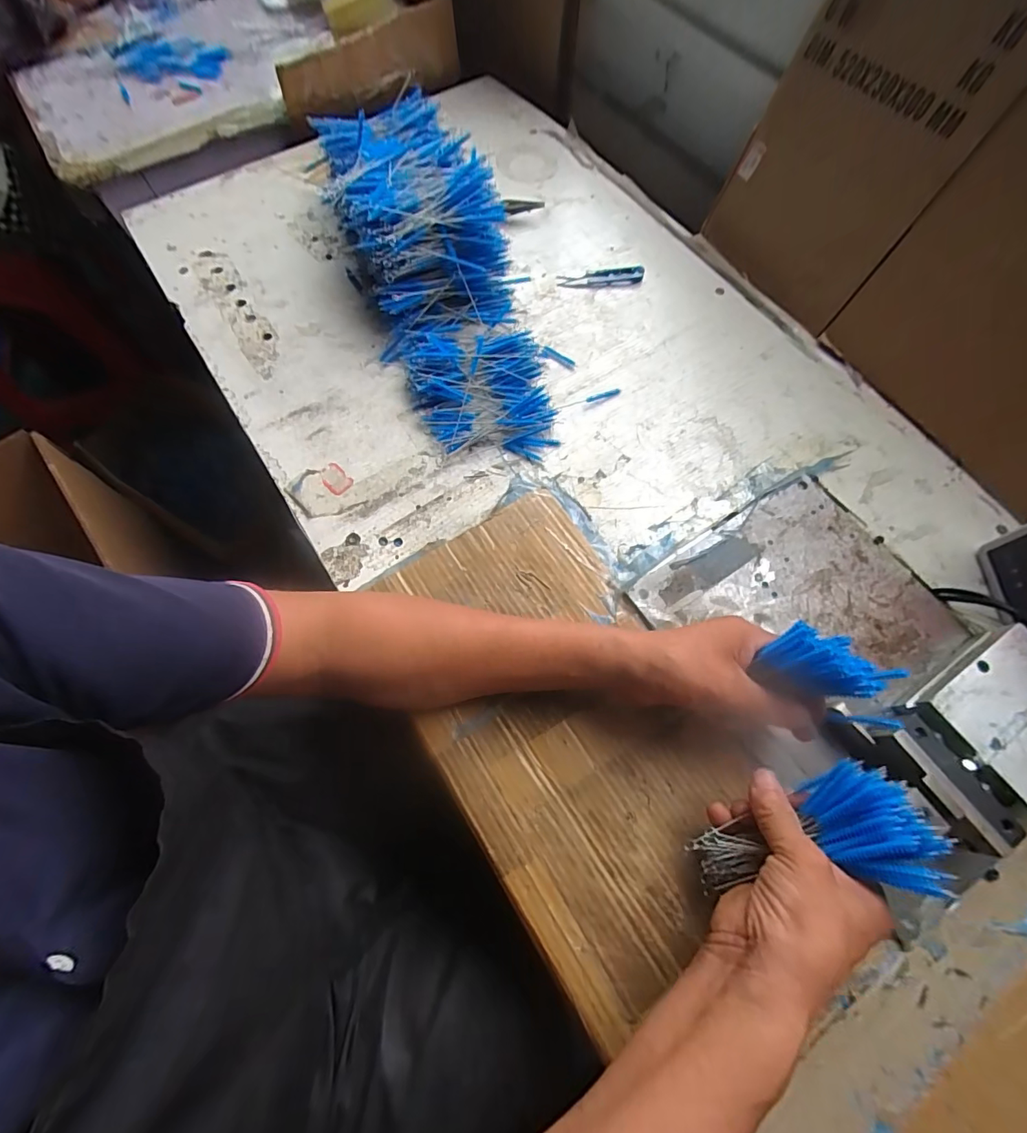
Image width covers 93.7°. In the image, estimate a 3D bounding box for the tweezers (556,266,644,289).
[{"bbox_3d":[0.104,-0.349,0.577,0.102,0.009,0.026,-3,67,-2],"label":"tweezers"}]

